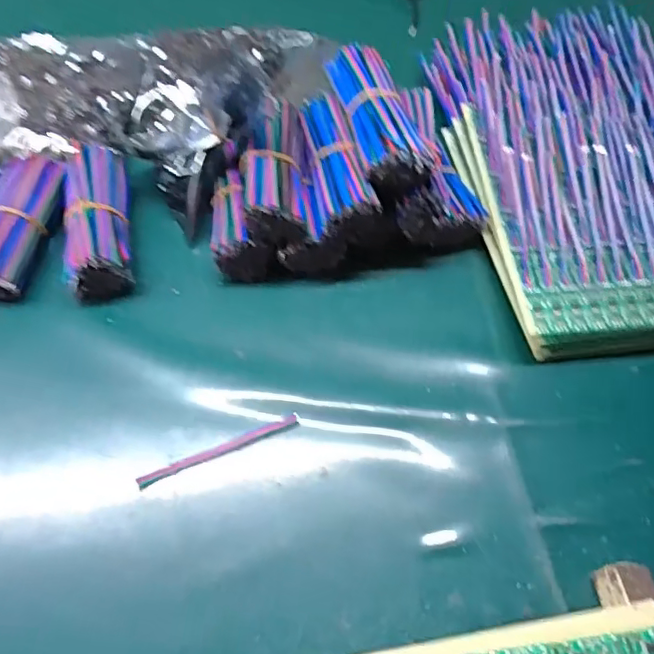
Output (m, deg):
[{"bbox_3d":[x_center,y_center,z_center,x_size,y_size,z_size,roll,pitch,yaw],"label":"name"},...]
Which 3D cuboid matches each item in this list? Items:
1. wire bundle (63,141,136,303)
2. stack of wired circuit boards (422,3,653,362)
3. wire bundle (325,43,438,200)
[{"bbox_3d":[-0.152,-0.073,0.390,0.040,0.038,0.108,-8,60,-9],"label":"wire bundle"},{"bbox_3d":[0.187,-0.122,0.429,0.170,0.044,0.291,-6,60,-7],"label":"stack of wired circuit boards"},{"bbox_3d":[0.031,-0.134,0.372,0.038,0.031,0.103,-17,62,-13],"label":"wire bundle"}]

